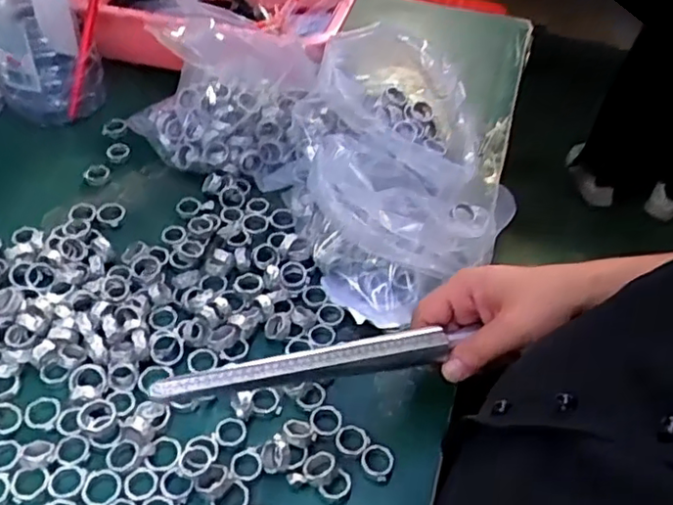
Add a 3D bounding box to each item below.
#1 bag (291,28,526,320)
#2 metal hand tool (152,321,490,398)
[{"bbox_3d":[0.049,-0.069,0.532,0.153,0.117,0.240,-3,46,-9],"label":"bag"},{"bbox_3d":[-0.005,0.063,0.369,0.196,0.012,0.017,-5,45,-27],"label":"metal hand tool"}]

